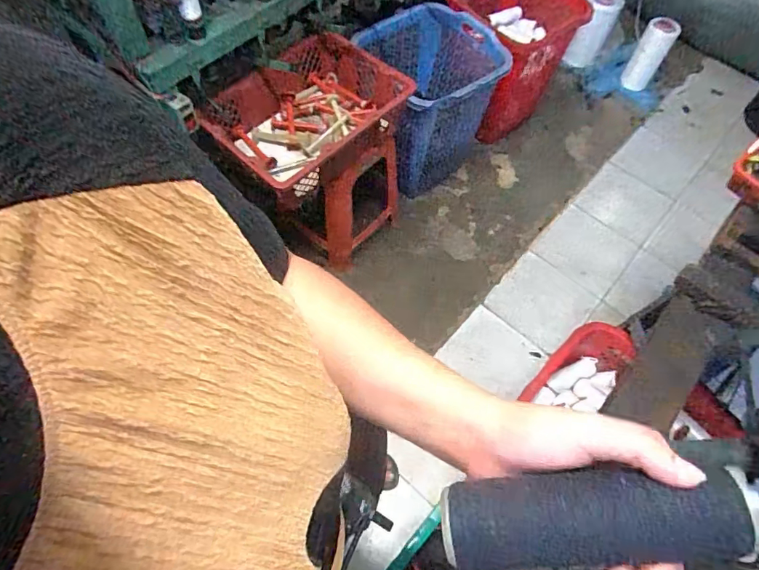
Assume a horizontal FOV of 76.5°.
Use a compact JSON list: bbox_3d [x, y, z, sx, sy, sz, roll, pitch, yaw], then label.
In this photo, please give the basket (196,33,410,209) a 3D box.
[{"bbox_3d":[-0.200,-0.454,1.307,0.459,0.204,0.381,-39,70,-21],"label":"basket"}]

